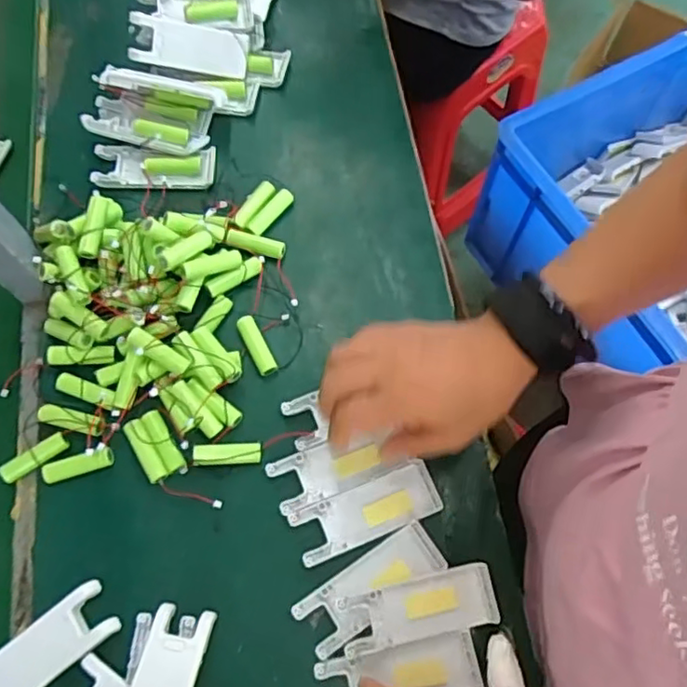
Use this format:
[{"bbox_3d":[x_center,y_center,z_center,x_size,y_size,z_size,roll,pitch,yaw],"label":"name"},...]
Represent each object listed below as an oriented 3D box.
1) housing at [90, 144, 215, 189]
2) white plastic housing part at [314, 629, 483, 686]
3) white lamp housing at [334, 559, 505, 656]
[{"bbox_3d":[-0.168,-0.159,0.550,0.106,0.015,0.042,3,69,0],"label":"housing"},{"bbox_3d":[0.036,0.222,0.412,0.103,0.014,0.041,-9,69,-3],"label":"white plastic housing part"},{"bbox_3d":[0.051,0.178,0.419,0.104,0.009,0.038,-10,69,-6],"label":"white lamp housing"}]

